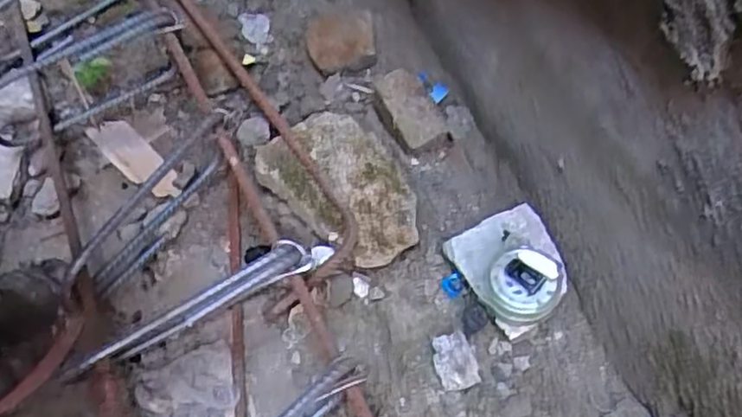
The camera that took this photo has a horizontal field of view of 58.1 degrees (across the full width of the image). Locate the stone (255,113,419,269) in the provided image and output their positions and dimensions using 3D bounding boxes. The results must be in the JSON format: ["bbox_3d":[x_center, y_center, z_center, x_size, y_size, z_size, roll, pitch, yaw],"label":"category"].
[{"bbox_3d":[-0.024,-0.020,0.650,0.110,0.045,0.177,-39,66,-24],"label":"stone"}]

